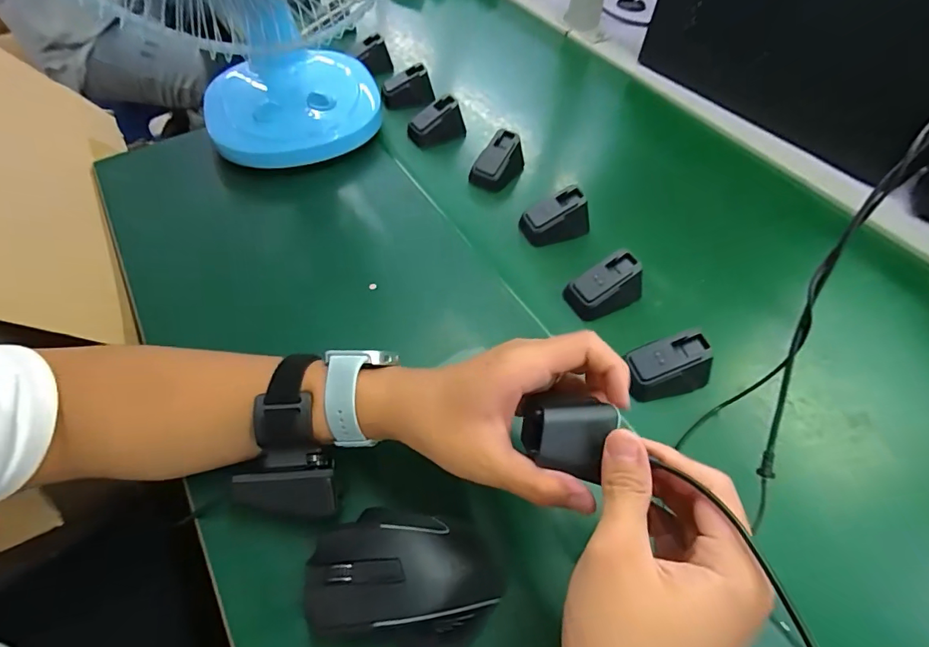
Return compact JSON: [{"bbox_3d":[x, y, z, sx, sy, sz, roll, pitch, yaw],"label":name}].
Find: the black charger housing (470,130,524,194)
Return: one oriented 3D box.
[{"bbox_3d":[0.039,-0.185,0.527,0.041,0.044,0.060,29,58,18],"label":"black charger housing"}]

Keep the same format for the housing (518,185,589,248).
[{"bbox_3d":[0.092,-0.109,0.476,0.062,0.048,0.040,-16,56,-13],"label":"housing"}]

